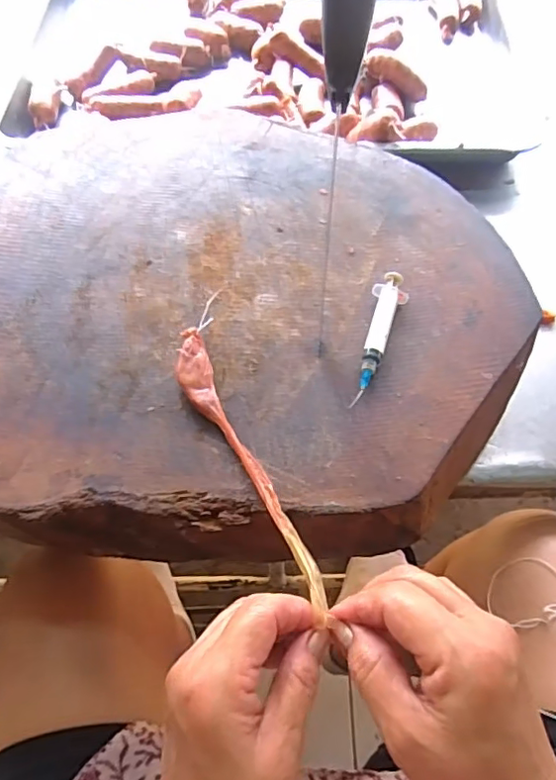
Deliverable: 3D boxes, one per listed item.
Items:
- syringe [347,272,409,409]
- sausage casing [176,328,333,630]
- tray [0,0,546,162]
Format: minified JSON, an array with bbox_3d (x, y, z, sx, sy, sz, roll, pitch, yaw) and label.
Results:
[{"bbox_3d":[0.067,-0.036,0.384,0.023,0.011,0.109,19,65,9],"label":"syringe"},{"bbox_3d":[-0.019,0.041,0.329,0.025,0.026,0.202,-26,63,-13],"label":"sausage casing"},{"bbox_3d":[-0.010,-0.415,0.670,0.563,0.065,0.384,0,63,0],"label":"tray"}]

